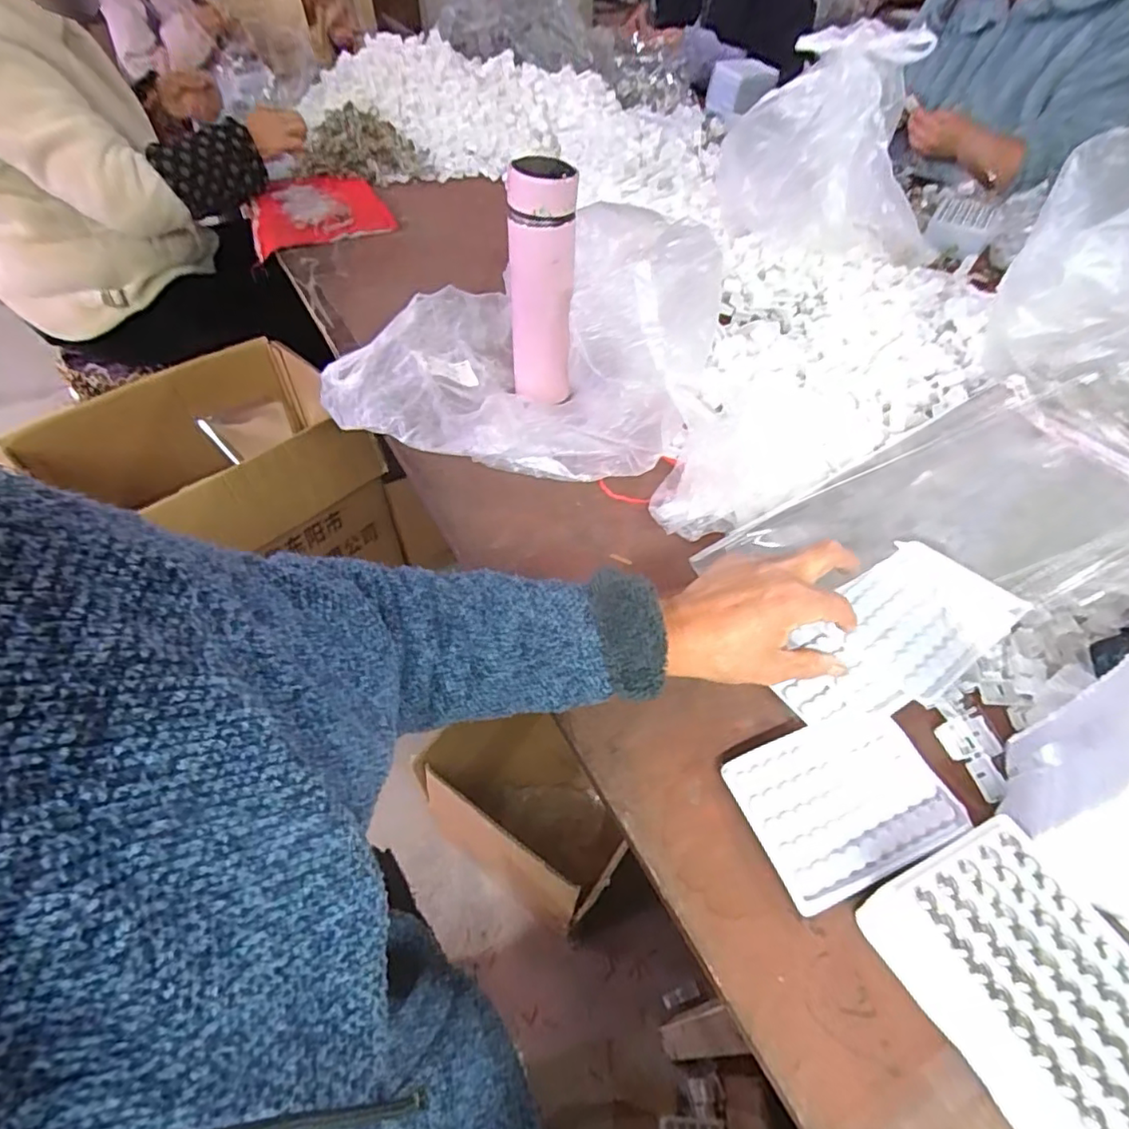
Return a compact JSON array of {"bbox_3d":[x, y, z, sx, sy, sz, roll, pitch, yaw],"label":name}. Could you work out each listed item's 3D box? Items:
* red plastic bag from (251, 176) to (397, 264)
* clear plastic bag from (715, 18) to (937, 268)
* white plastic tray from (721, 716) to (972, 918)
[{"bbox_3d":[-0.427,-0.611,1.046,0.216,0.051,0.320,-16,51,-15],"label":"red plastic bag"},{"bbox_3d":[0.341,-0.516,0.773,0.209,0.234,0.208,-15,51,-14],"label":"clear plastic bag"},{"bbox_3d":[0.179,0.150,0.390,0.125,0.018,0.094,-17,51,-15],"label":"white plastic tray"}]

